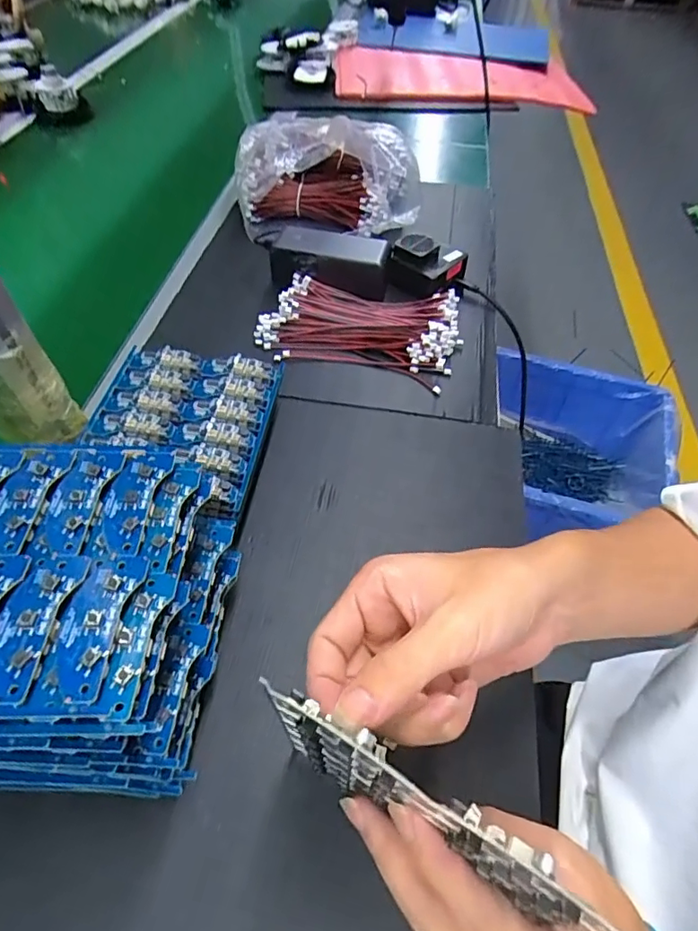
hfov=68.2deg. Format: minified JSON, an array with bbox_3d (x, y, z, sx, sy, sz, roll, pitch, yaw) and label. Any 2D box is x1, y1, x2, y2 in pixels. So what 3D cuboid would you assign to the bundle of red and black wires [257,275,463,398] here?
[{"bbox_3d":[0.014,-0.157,0.545,0.202,0.029,0.125,14,53,9],"label":"bundle of red and black wires"}]

